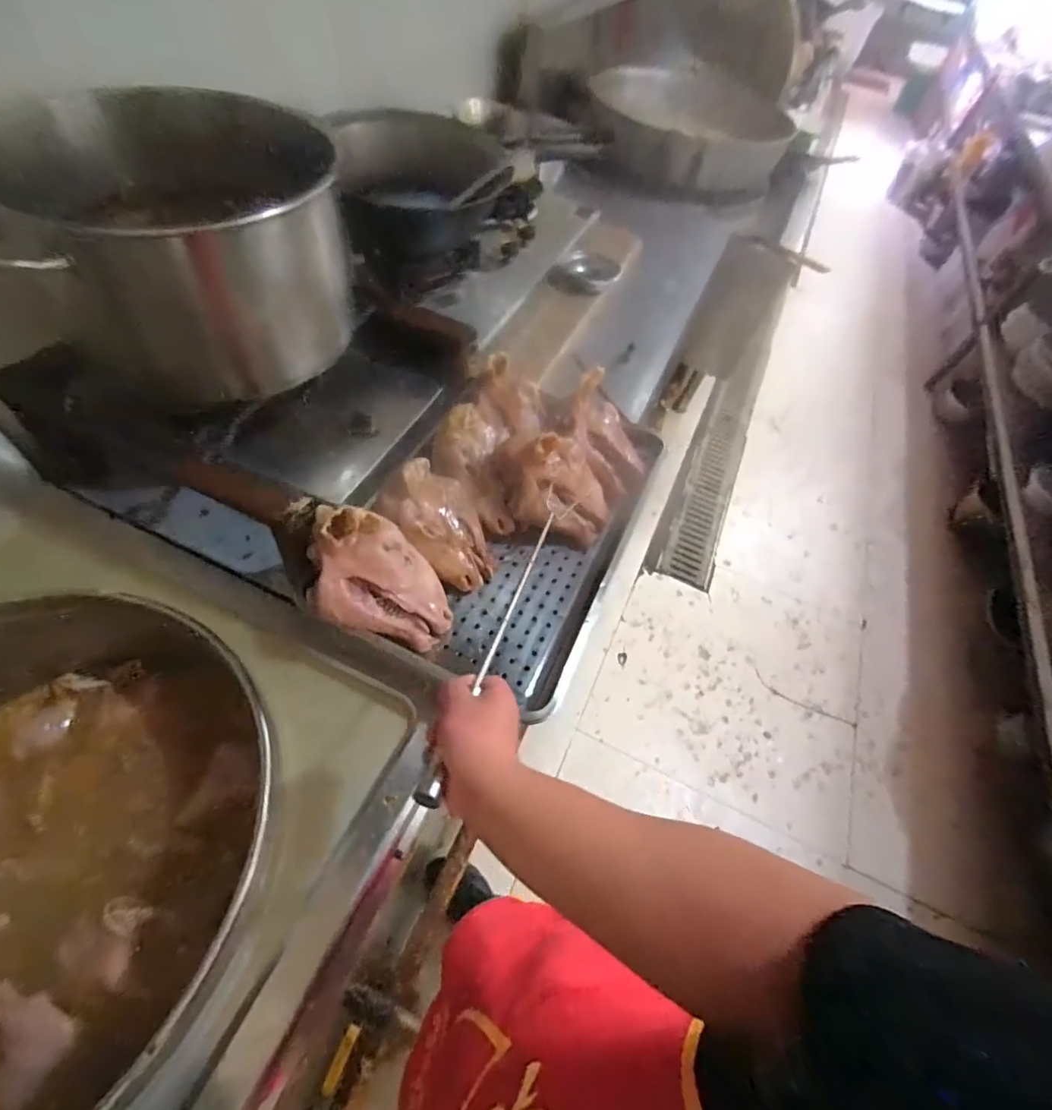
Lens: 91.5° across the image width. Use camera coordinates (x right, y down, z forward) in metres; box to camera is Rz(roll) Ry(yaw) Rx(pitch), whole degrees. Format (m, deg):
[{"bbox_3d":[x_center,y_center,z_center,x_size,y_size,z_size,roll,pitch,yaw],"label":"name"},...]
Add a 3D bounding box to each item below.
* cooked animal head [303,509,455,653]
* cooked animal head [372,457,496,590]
[{"bbox_3d":[-0.191,0.029,0.660,0.174,0.160,0.115,8,57,-3],"label":"cooked animal head"},{"bbox_3d":[-0.145,-0.039,0.775,0.205,0.110,0.133,52,50,-17],"label":"cooked animal head"}]

